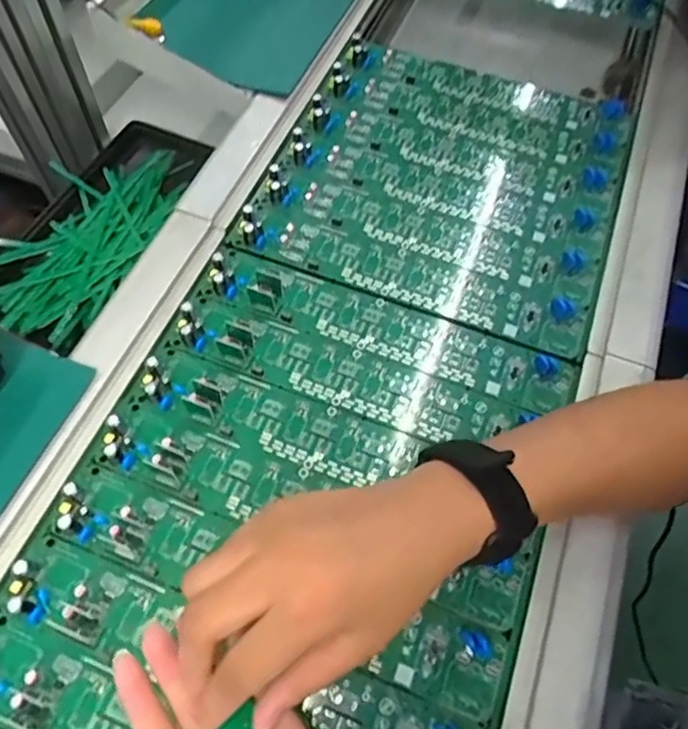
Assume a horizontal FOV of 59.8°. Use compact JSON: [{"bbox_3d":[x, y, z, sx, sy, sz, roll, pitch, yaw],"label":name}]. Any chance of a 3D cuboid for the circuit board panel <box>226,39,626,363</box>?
[{"bbox_3d":[0.091,-0.170,0.517,0.275,0.015,0.288,21,62,8],"label":"circuit board panel"}]

